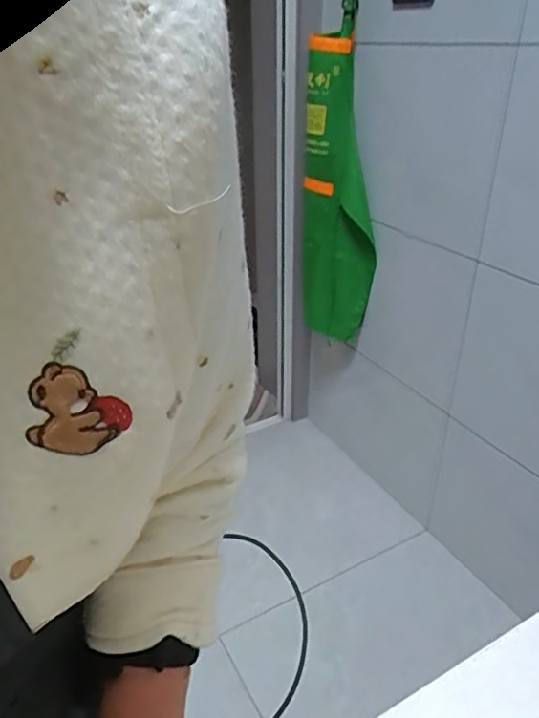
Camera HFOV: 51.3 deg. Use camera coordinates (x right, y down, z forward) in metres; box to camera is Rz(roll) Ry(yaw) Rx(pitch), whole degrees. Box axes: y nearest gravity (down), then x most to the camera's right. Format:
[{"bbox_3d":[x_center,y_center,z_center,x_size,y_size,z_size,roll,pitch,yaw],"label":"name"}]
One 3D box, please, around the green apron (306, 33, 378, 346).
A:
[{"bbox_3d":[0.178,-0.408,1.477,0.214,0.763,0.068,22,33,39],"label":"green apron"}]

